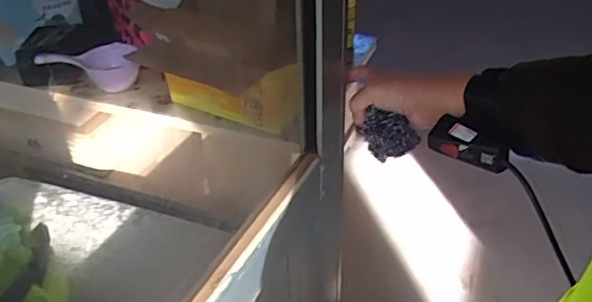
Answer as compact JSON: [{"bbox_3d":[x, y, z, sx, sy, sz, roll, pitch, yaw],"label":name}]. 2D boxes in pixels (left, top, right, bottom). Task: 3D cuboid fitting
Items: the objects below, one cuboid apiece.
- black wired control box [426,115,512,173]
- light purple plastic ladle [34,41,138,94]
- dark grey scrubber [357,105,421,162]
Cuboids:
[{"bbox_3d":[0.156,-0.006,0.503,0.072,0.031,0.023,21,42,28],"label":"black wired control box"},{"bbox_3d":[-0.622,-0.249,1.687,0.276,0.093,0.155,-15,38,-16],"label":"light purple plastic ladle"},{"bbox_3d":[0.105,-0.020,0.623,0.063,0.058,0.025,-4,37,-2],"label":"dark grey scrubber"}]

